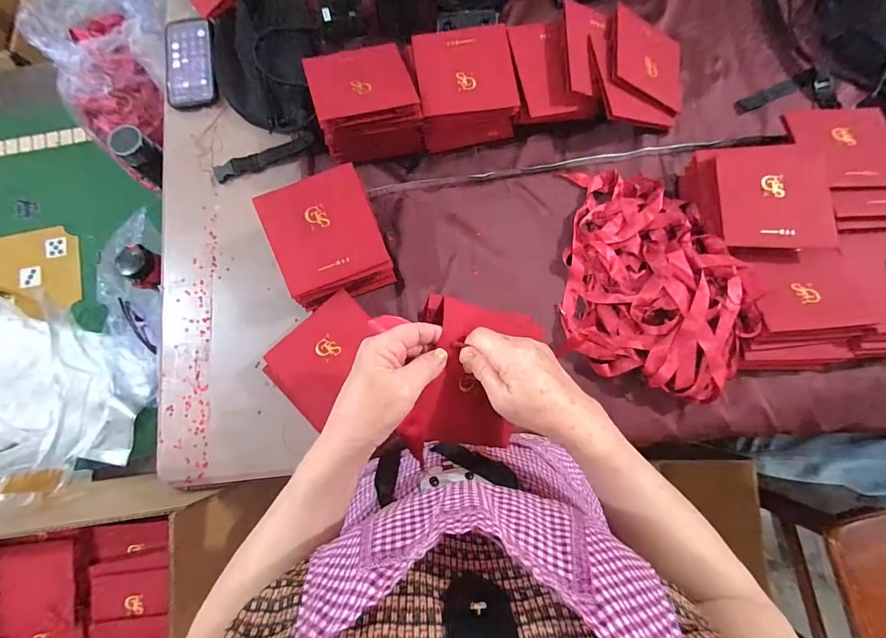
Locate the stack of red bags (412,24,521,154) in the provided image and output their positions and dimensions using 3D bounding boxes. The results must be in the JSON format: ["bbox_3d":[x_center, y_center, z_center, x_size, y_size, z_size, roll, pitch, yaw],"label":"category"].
[{"bbox_3d":[0.033,-0.355,0.596,0.141,0.074,0.150,-8,81,-1],"label":"stack of red bags"}]

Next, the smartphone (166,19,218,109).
[{"bbox_3d":[-0.421,-0.426,0.642,0.077,0.015,0.161,-7,81,-1],"label":"smartphone"}]

